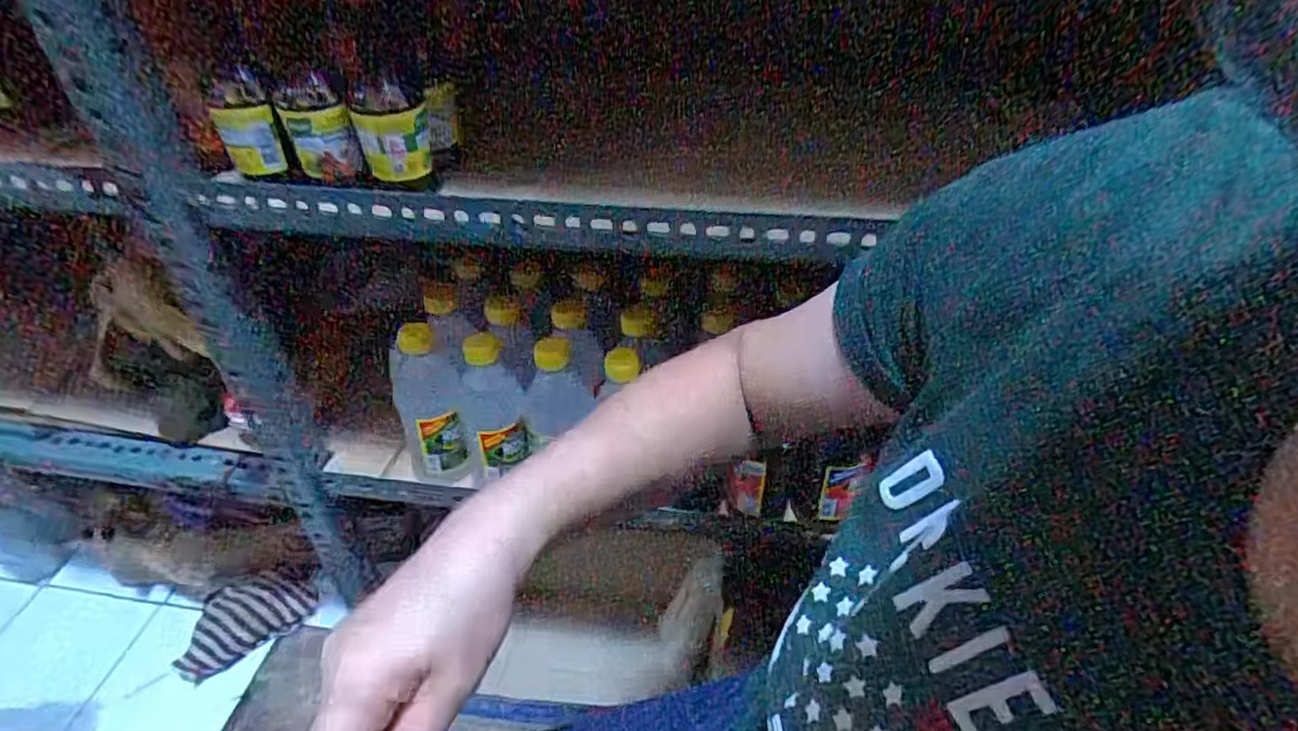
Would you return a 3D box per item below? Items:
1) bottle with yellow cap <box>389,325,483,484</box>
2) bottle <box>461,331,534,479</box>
[{"bbox_3d":[-0.212,0.039,0.639,0.063,0.168,0.060,-21,44,-23],"label":"bottle with yellow cap"},{"bbox_3d":[-0.147,0.043,0.625,0.060,0.158,0.053,-14,42,-15],"label":"bottle"}]

